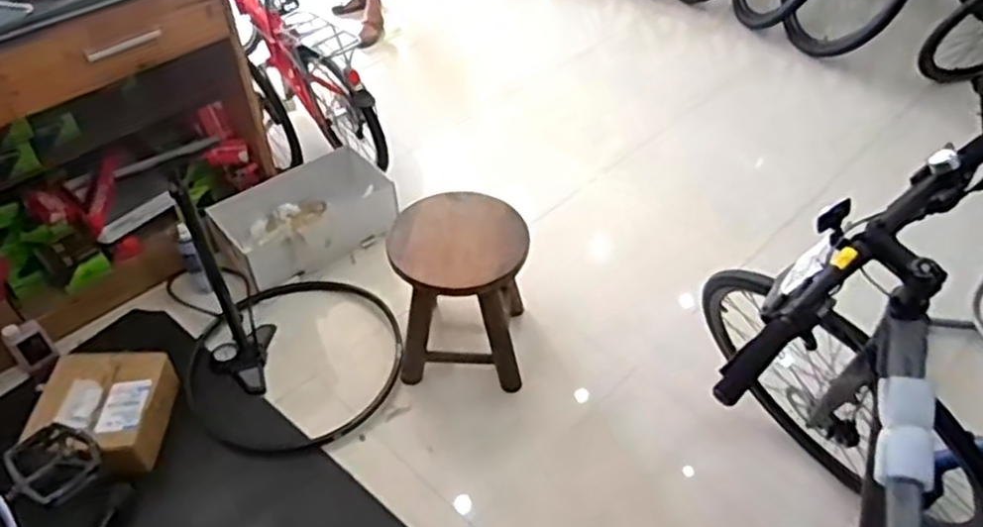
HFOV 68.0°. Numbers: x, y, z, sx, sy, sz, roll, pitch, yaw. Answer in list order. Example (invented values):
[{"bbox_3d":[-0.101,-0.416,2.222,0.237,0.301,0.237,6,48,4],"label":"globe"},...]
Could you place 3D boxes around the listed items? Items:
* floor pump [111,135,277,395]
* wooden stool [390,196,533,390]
[{"bbox_3d":[-0.689,0.042,1.767,0.195,0.641,0.227,-13,45,-11],"label":"floor pump"},{"bbox_3d":[-0.079,0.080,1.917,0.336,0.432,0.328,1,44,2],"label":"wooden stool"}]

